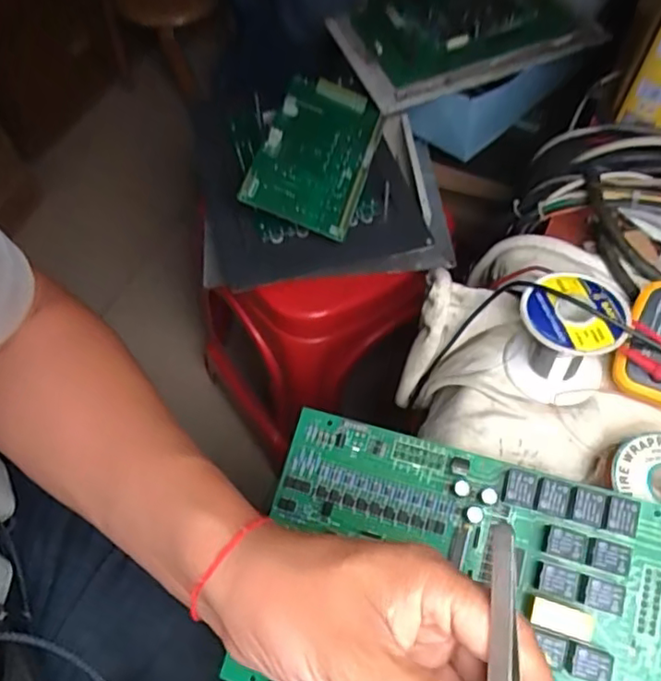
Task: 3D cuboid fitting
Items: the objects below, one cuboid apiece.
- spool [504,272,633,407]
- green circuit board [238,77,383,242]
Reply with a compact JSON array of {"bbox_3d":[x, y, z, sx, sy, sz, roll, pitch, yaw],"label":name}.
[{"bbox_3d":[0.153,-0.002,0.397,0.065,0.062,0.059,27,64,17],"label":"spool"},{"bbox_3d":[-0.016,-0.209,0.674,0.116,0.022,0.204,20,68,-4],"label":"green circuit board"}]

